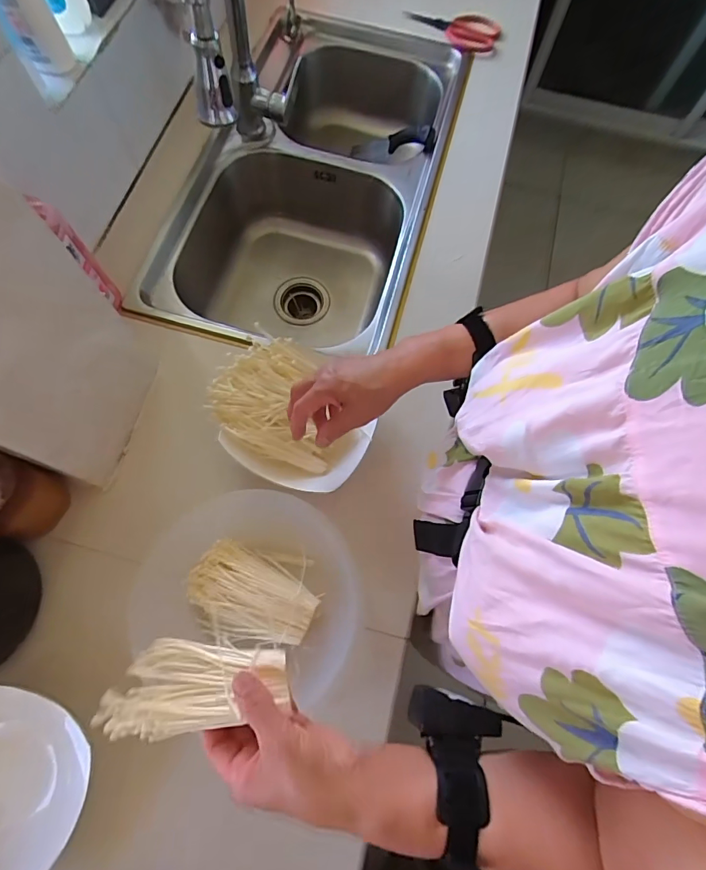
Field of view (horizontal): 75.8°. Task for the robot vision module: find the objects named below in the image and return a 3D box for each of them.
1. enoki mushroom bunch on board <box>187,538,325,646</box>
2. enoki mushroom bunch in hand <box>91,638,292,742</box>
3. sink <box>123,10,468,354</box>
[{"bbox_3d":[-0.117,0.186,0.535,0.154,0.037,0.106,13,71,2],"label":"enoki mushroom bunch on board"},{"bbox_3d":[-0.126,0.200,0.369,0.146,0.031,0.066,-10,72,1],"label":"enoki mushroom bunch in hand"},{"bbox_3d":[-0.073,-0.464,0.929,0.435,0.267,0.691,16,71,3],"label":"sink"}]

